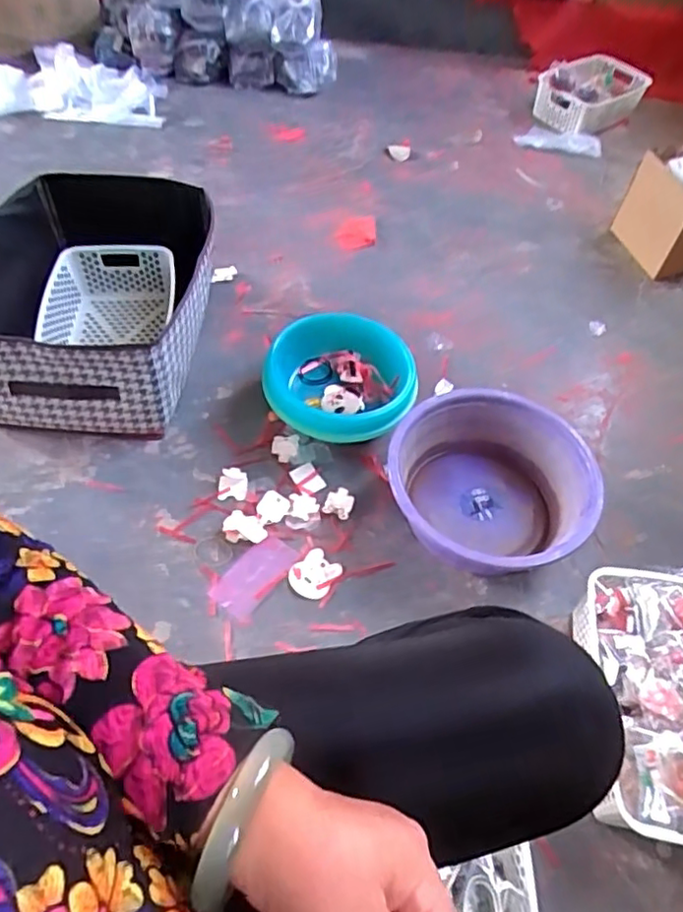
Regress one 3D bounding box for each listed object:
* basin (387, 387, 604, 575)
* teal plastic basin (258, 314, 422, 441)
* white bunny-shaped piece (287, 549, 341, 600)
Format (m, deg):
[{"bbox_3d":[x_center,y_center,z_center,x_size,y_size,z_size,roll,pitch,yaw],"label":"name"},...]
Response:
[{"bbox_3d":[0.216,0.043,0.906,0.278,0.116,0.270,3,54,-4],"label":"basin"},{"bbox_3d":[-0.002,-0.109,0.993,0.233,0.131,0.203,21,55,10],"label":"teal plastic basin"},{"bbox_3d":[-0.039,0.166,0.862,0.057,0.004,0.069,36,64,12],"label":"white bunny-shaped piece"}]

